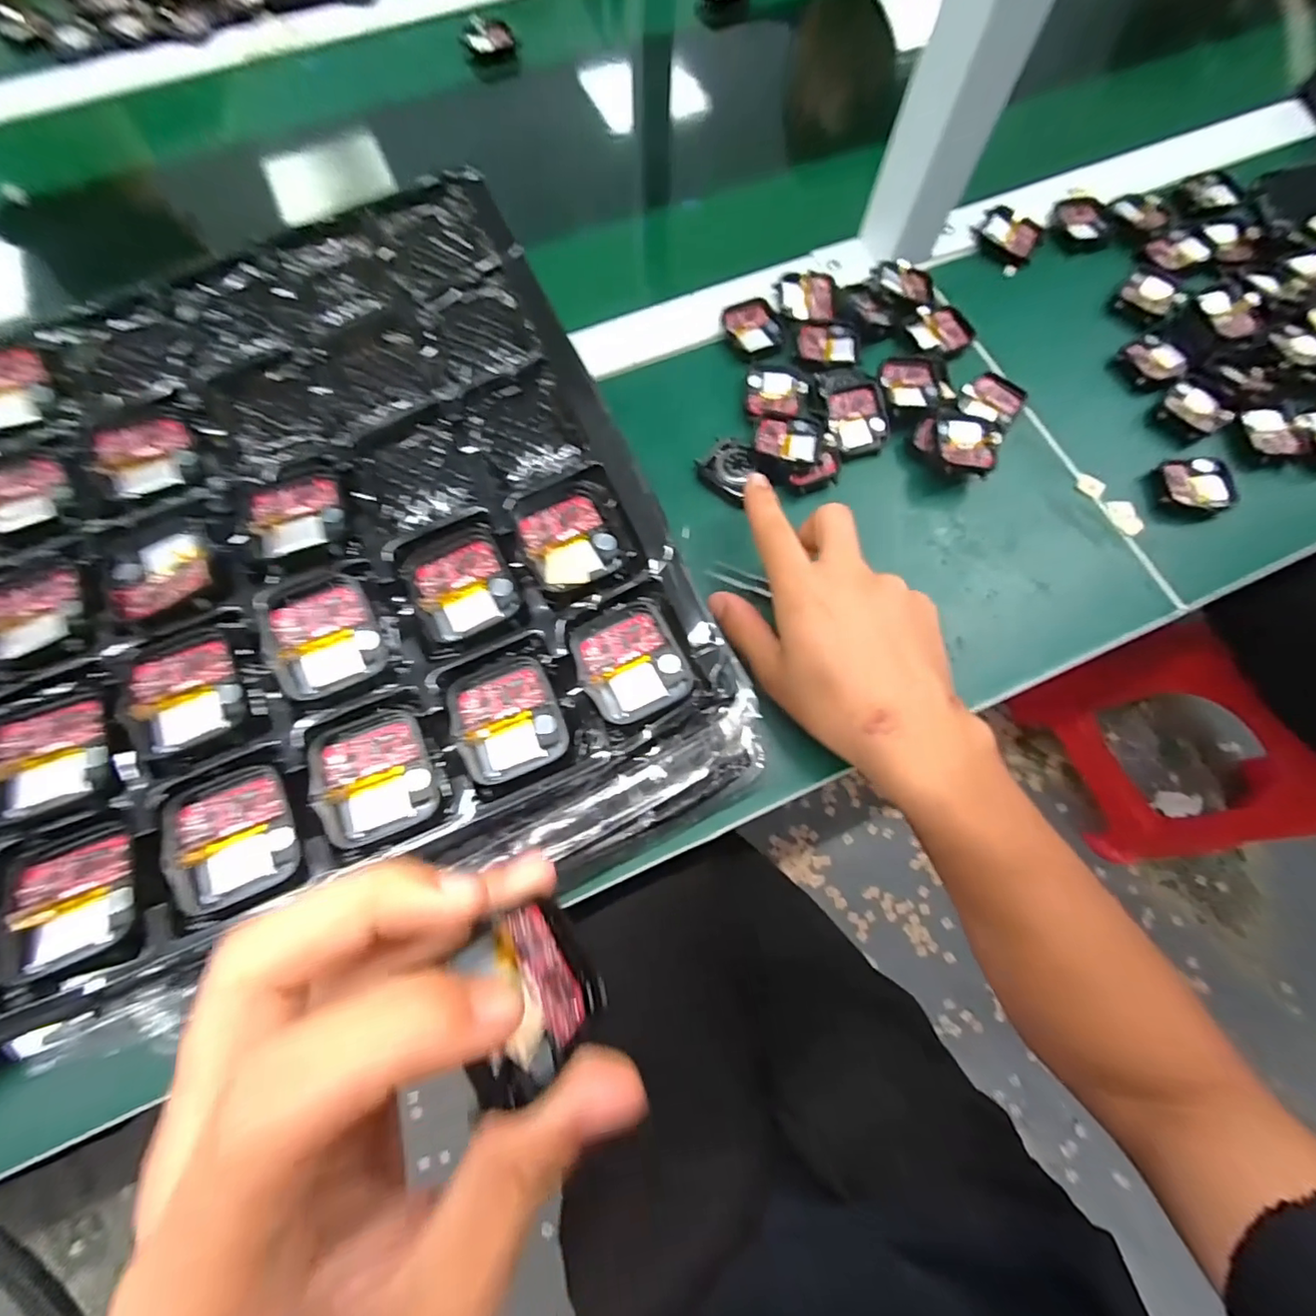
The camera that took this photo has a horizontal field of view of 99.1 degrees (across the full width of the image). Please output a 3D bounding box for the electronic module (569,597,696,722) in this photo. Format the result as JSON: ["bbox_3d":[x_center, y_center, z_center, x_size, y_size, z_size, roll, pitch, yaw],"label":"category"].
[{"bbox_3d":[-0.011,0.002,0.216,0.037,0.007,0.043,-24,74,-9],"label":"electronic module"}]

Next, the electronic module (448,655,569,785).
[{"bbox_3d":[-0.056,0.022,0.209,0.038,0.005,0.042,-21,73,-8],"label":"electronic module"}]

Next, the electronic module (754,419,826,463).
[{"bbox_3d":[0.082,-0.135,0.351,0.043,0.008,0.031,5,72,1],"label":"electronic module"}]

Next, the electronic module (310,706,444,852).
[{"bbox_3d":[-0.101,0.041,0.200,0.037,0.009,0.043,-21,73,-8],"label":"electronic module"}]

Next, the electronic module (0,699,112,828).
[{"bbox_3d":[-0.209,0.034,0.194,0.037,0.008,0.039,-19,73,-7],"label":"electronic module"}]

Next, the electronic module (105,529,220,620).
[{"bbox_3d":[-0.192,-0.032,0.217,0.037,0.004,0.038,-27,74,-9],"label":"electronic module"}]

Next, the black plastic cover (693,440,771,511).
[{"bbox_3d":[0.046,-0.117,0.351,0.039,0.010,0.034,40,75,11],"label":"black plastic cover"}]

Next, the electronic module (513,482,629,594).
[{"bbox_3d":[-0.035,-0.048,0.224,0.038,0.005,0.042,-21,73,-8],"label":"electronic module"}]

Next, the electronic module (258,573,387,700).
[{"bbox_3d":[-0.126,-0.010,0.212,0.037,0.011,0.044,-20,73,-8],"label":"electronic module"}]

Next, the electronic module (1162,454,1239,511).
[{"bbox_3d":[0.342,-0.110,0.356,0.044,0.011,0.036,2,72,-1],"label":"electronic module"}]

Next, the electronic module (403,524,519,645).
[{"bbox_3d":[-0.077,-0.029,0.221,0.037,0.006,0.040,-24,74,-9],"label":"electronic module"}]

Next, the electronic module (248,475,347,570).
[{"bbox_3d":[-0.145,-0.055,0.227,0.036,0.005,0.043,-18,73,-7],"label":"electronic module"}]

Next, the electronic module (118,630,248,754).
[{"bbox_3d":[-0.172,0.012,0.202,0.037,0.005,0.041,-22,73,-8],"label":"electronic module"}]

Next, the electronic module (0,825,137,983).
[{"bbox_3d":[-0.191,0.077,0.182,0.036,0.007,0.040,-23,74,-8],"label":"electronic module"}]

